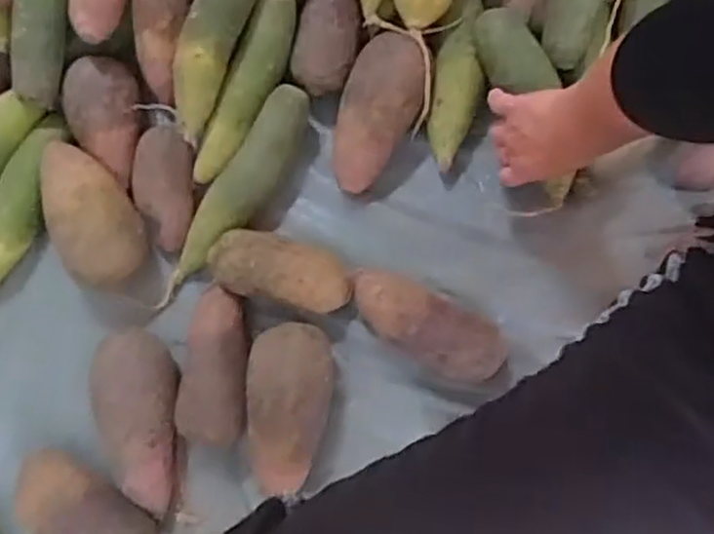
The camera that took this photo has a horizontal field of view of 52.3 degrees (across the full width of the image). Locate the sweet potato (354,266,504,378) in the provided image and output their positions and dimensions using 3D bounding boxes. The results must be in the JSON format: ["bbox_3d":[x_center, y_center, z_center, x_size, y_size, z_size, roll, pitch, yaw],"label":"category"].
[{"bbox_3d":[0.066,0.055,0.698,0.152,0.062,0.070,24,79,6],"label":"sweet potato"}]

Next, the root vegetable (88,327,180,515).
[{"bbox_3d":[-0.202,0.140,0.676,0.064,0.078,0.162,-1,78,1],"label":"root vegetable"}]

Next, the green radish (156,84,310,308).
[{"bbox_3d":[-0.122,-0.068,0.736,0.050,0.056,0.253,33,80,8],"label":"green radish"}]

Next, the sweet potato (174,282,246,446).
[{"bbox_3d":[-0.131,0.094,0.696,0.055,0.065,0.143,4,78,2],"label":"sweet potato"}]

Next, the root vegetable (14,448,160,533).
[{"bbox_3d":[-0.250,0.233,0.669,0.150,0.065,0.075,33,80,8],"label":"root vegetable"}]

